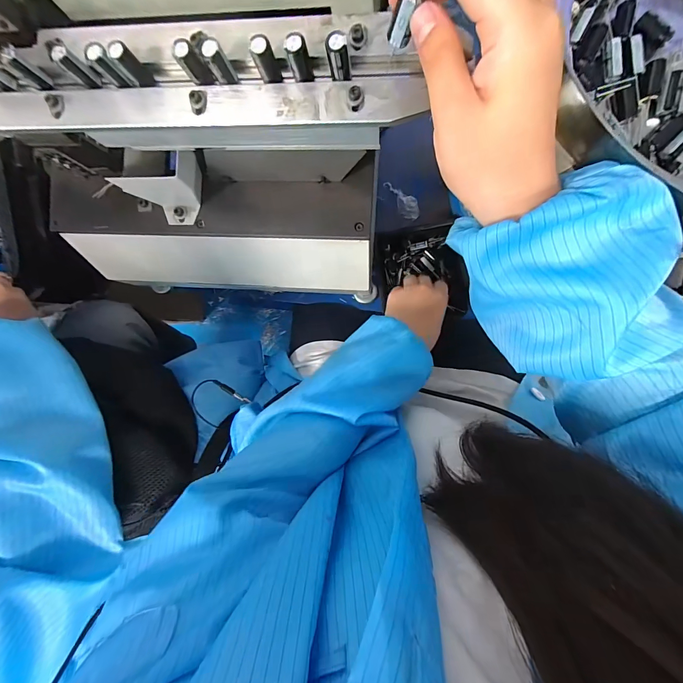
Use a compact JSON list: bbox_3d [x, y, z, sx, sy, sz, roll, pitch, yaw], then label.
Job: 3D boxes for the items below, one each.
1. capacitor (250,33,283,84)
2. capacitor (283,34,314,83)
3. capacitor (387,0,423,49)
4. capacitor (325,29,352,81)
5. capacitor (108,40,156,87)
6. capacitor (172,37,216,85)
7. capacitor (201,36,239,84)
[{"bbox_3d":[-0.046,-0.171,0.203,0.011,0.026,0.011,-15,89,5],"label":"capacitor"},{"bbox_3d":[-0.025,-0.168,0.200,0.012,0.027,0.011,-12,90,5],"label":"capacitor"},{"bbox_3d":[0.031,-0.161,0.168,0.010,0.025,0.008,-19,89,-8],"label":"capacitor"},{"bbox_3d":[-0.001,-0.166,0.196,0.013,0.027,0.010,-2,90,5],"label":"capacitor"},{"bbox_3d":[-0.133,-0.176,0.212,0.011,0.026,0.011,44,94,3],"label":"capacitor"},{"bbox_3d":[-0.092,-0.172,0.208,0.012,0.028,0.010,-33,88,4],"label":"capacitor"},{"bbox_3d":[-0.075,-0.170,0.204,0.011,0.025,0.009,-34,88,4],"label":"capacitor"}]

